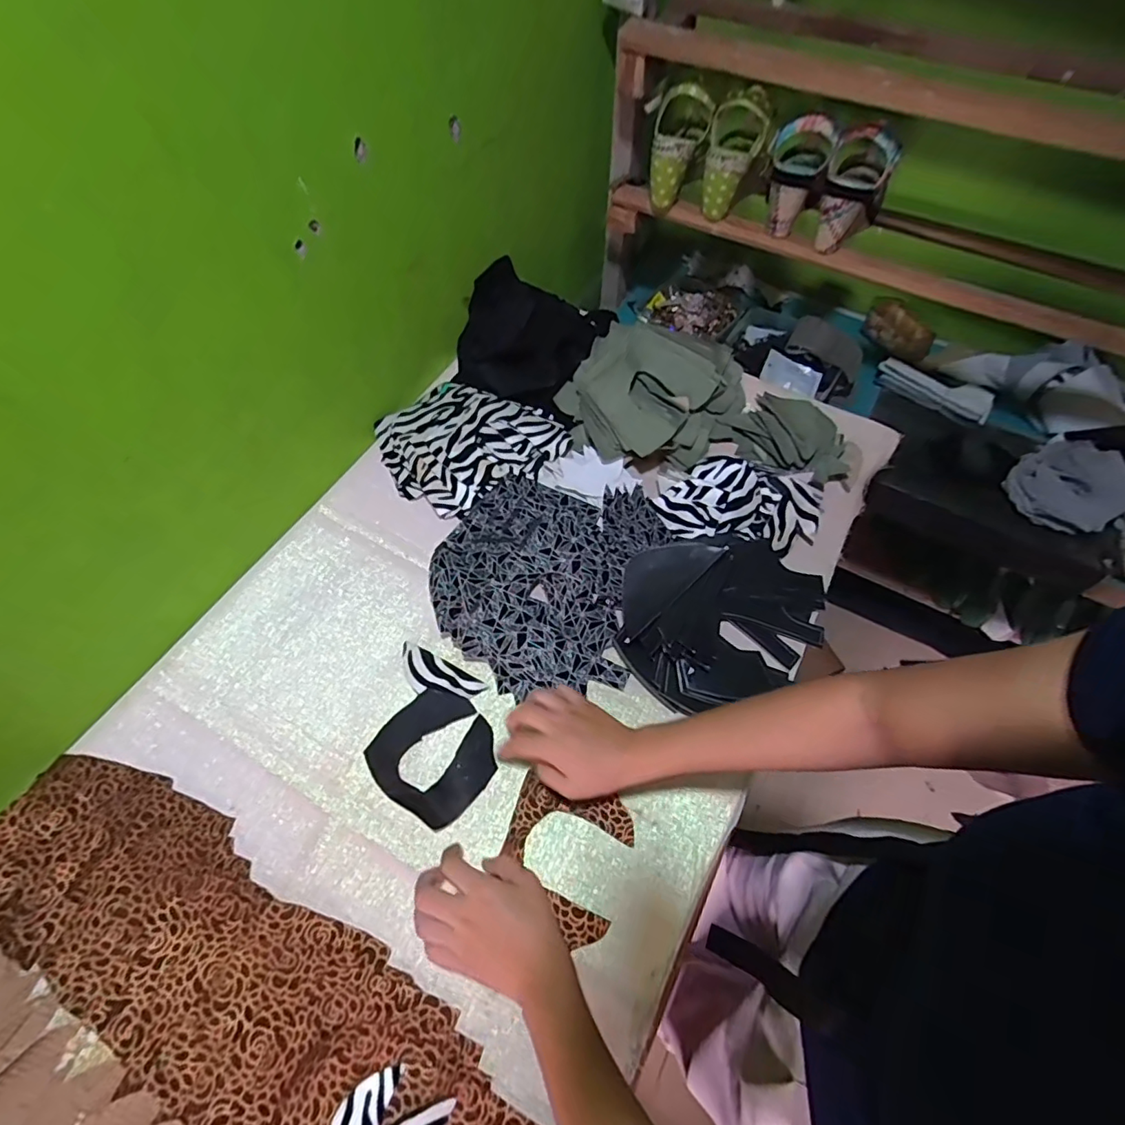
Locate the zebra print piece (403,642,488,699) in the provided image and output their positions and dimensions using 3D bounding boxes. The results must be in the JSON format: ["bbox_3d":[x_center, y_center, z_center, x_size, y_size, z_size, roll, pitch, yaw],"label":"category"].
[{"bbox_3d":[-0.135,0.123,0.575,0.099,0.005,0.040,25,61,13],"label":"zebra print piece"}]

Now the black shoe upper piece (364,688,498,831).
[{"bbox_3d":[-0.126,0.189,0.537,0.116,0.009,0.110,37,65,18],"label":"black shoe upper piece"}]

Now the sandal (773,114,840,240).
[{"bbox_3d":[0.326,-0.550,0.755,0.076,0.131,0.138,23,61,12],"label":"sandal"}]

